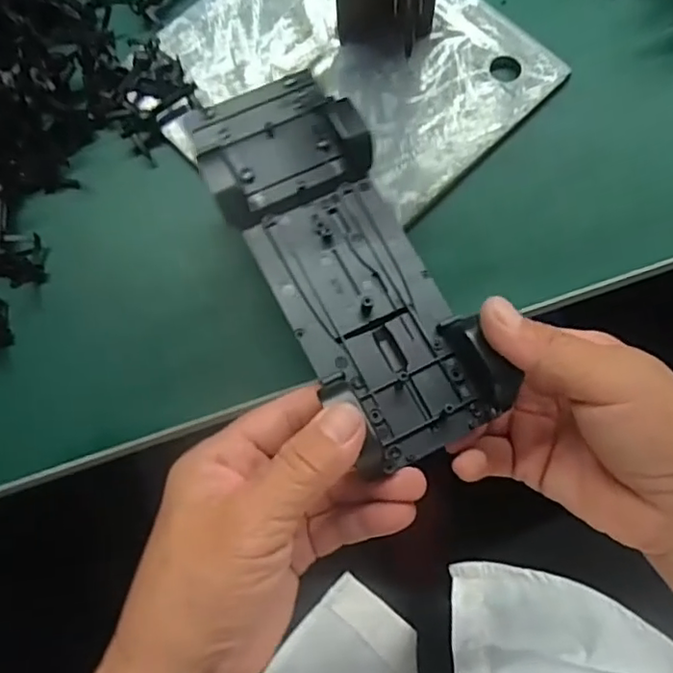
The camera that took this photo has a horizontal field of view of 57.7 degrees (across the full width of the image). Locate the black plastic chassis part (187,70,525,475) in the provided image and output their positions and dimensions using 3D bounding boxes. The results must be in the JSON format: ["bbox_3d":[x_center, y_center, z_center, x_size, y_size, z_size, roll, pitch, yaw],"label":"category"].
[{"bbox_3d":[0.001,-0.040,0.274,0.072,0.024,0.193,-28,75,-6],"label":"black plastic chassis part"}]

